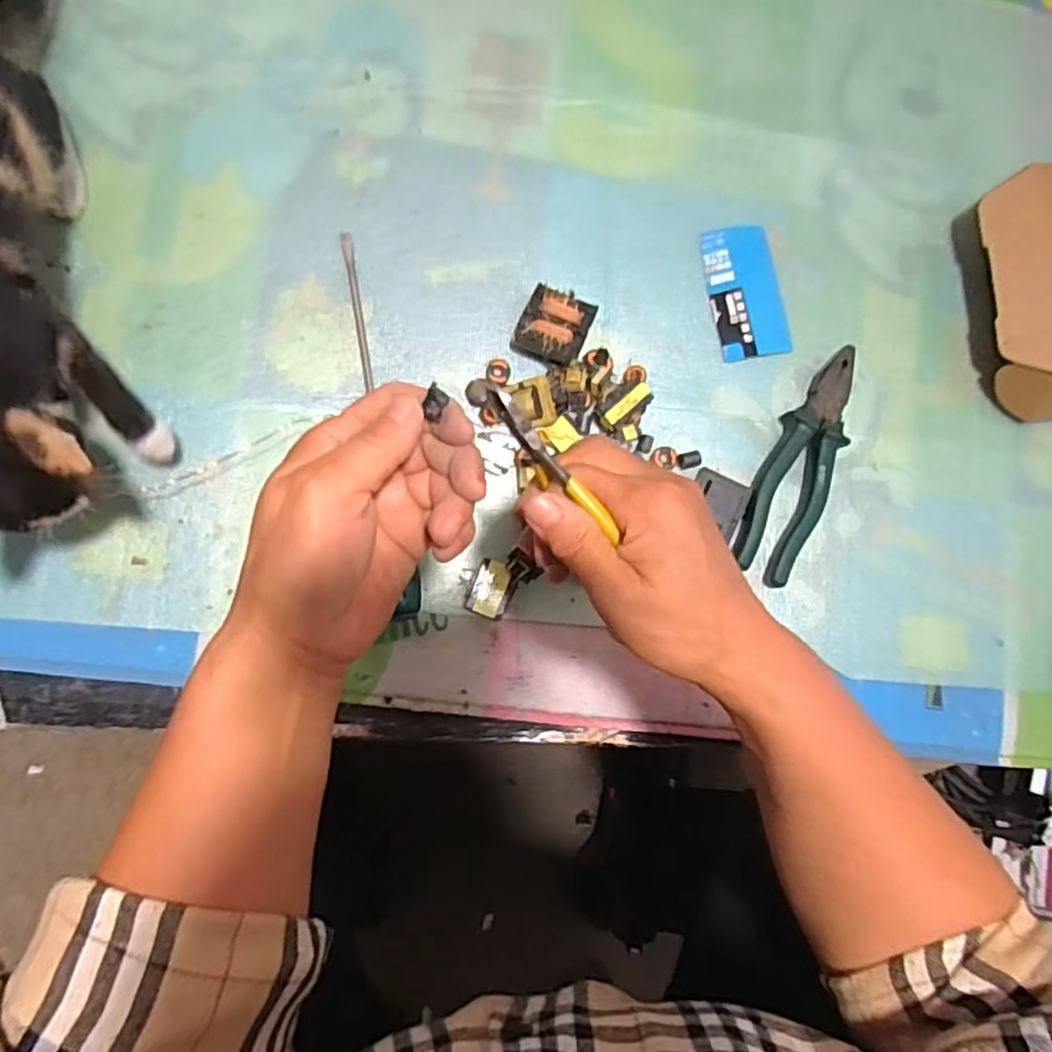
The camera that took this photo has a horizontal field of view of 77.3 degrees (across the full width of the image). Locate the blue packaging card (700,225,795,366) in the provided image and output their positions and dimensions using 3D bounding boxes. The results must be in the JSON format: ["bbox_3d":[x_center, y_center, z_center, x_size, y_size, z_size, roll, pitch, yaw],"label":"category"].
[{"bbox_3d":[0.177,-0.188,0.527,0.057,0.008,0.107,-11,86,-7],"label":"blue packaging card"}]

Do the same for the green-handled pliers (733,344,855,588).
[{"bbox_3d":[0.215,-0.050,0.510,0.050,0.019,0.192,28,82,-3],"label":"green-handled pliers"}]

